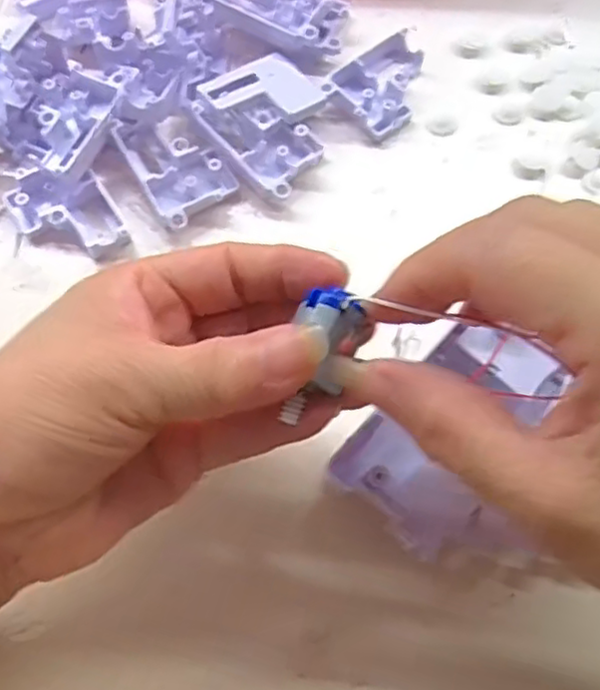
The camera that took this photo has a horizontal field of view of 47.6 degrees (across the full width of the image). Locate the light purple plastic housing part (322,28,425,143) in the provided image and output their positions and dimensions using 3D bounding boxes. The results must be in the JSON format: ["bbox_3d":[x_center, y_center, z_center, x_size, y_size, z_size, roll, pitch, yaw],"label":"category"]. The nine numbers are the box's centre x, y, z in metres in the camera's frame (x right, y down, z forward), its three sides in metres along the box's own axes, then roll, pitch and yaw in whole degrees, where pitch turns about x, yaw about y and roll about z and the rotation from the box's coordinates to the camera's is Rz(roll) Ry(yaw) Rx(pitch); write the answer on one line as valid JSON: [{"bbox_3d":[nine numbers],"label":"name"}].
[{"bbox_3d":[0.040,-0.116,0.304,0.048,0.010,0.035,-41,75,-15],"label":"light purple plastic housing part"}]

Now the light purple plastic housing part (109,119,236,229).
[{"bbox_3d":[-0.052,-0.077,0.283,0.035,0.012,0.055,-31,72,-12],"label":"light purple plastic housing part"}]

